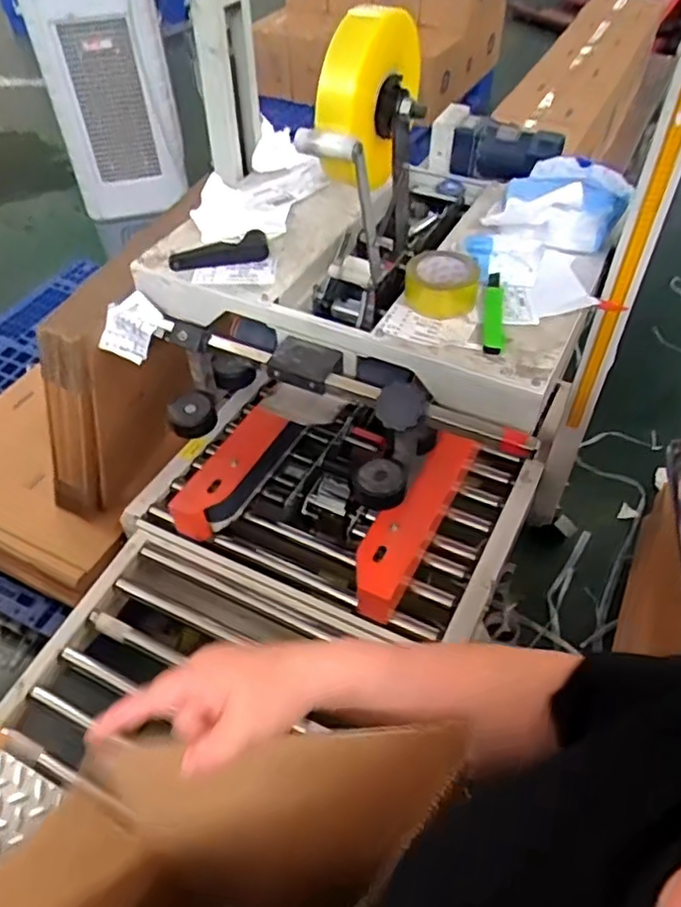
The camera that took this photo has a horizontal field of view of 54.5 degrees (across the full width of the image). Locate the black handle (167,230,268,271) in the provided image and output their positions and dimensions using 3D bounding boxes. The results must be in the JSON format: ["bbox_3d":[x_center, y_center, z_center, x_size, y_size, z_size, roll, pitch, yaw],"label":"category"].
[{"bbox_3d":[-0.202,-0.334,1.100,0.162,0.031,0.047,-13,49,-10],"label":"black handle"}]

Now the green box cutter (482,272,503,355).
[{"bbox_3d":[0.227,-0.208,0.977,0.028,0.016,0.174,7,49,7],"label":"green box cutter"}]

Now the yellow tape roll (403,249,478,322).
[{"bbox_3d":[0.153,-0.258,1.007,0.110,0.058,0.110,-1,48,1],"label":"yellow tape roll"}]

